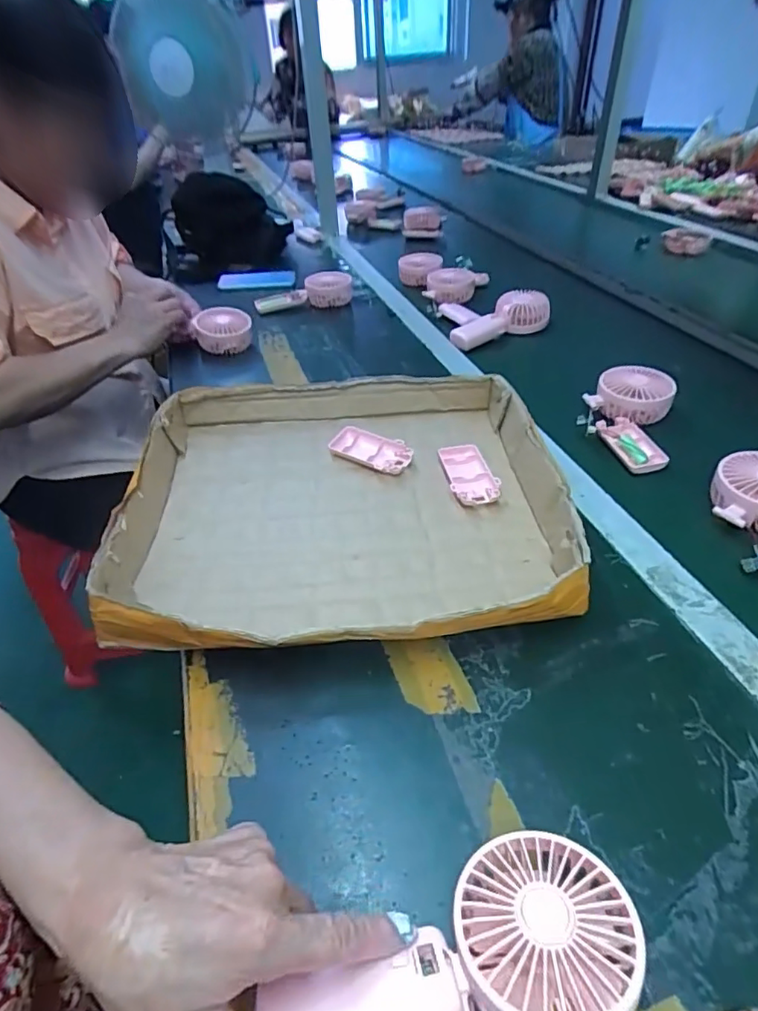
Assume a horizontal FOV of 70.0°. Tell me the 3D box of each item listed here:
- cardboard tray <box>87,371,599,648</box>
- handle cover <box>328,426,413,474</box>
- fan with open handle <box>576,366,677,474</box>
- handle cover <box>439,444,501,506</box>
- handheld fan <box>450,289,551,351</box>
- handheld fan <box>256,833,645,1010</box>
[{"bbox_3d":[-0.037,-0.014,0.540,0.395,0.063,0.375,-5,40,-3],"label":"cardboard tray"},{"bbox_3d":[-0.010,-0.062,0.625,0.096,0.018,0.046,21,46,25],"label":"handle cover"},{"bbox_3d":[0.296,-0.113,0.650,0.097,0.048,0.172,13,43,18],"label":"fan with open handle"},{"bbox_3d":[0.097,-0.034,0.589,0.048,0.019,0.096,-5,40,-2],"label":"handle cover"},{"bbox_3d":[0.193,-0.302,0.896,0.161,0.051,0.062,-22,42,1],"label":"handheld fan"},{"bbox_3d":[0.037,0.217,0.256,0.174,0.033,0.080,-13,41,-11],"label":"handheld fan"}]

